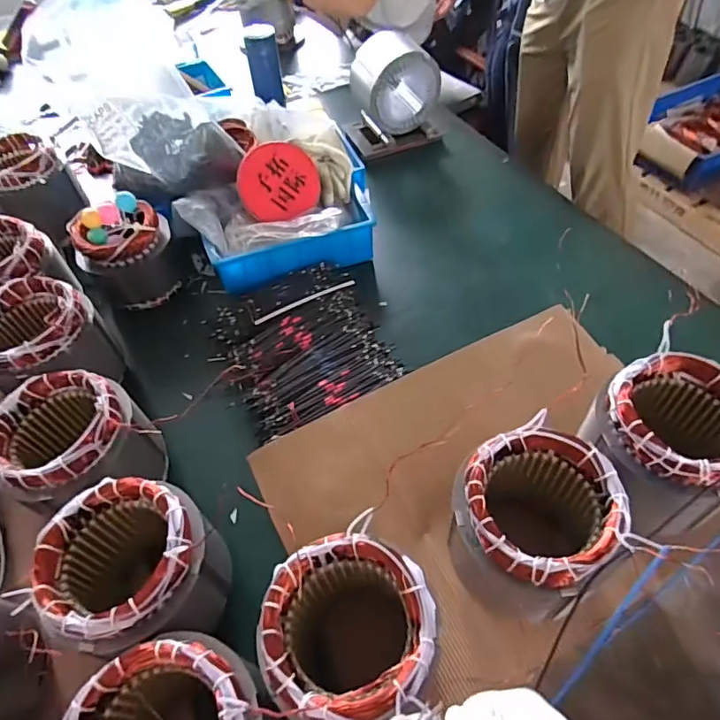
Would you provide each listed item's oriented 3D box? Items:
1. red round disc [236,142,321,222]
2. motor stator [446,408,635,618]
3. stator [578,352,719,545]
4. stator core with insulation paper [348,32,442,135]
[{"bbox_3d":[-0.132,-0.290,0.838,0.129,0.010,0.123,-1,94,-9],"label":"red round disc"},{"bbox_3d":[0.168,0.169,0.512,0.139,0.178,0.136,-2,52,2],"label":"motor stator"},{"bbox_3d":[0.319,0.088,0.536,0.145,0.132,0.144,-2,52,2],"label":"stator"},{"bbox_3d":[0.062,-0.572,1.055,0.145,0.129,0.149,-26,55,-16],"label":"stator core with insulation paper"}]

